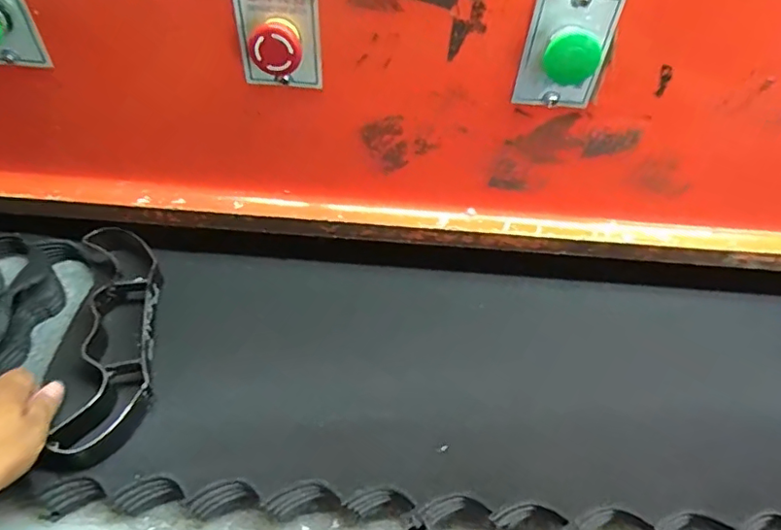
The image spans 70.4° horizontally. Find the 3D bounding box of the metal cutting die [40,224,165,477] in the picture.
[{"bbox_3d":[-0.237,0.059,0.480,0.064,0.037,0.225,-6,56,-4],"label":"metal cutting die"}]

